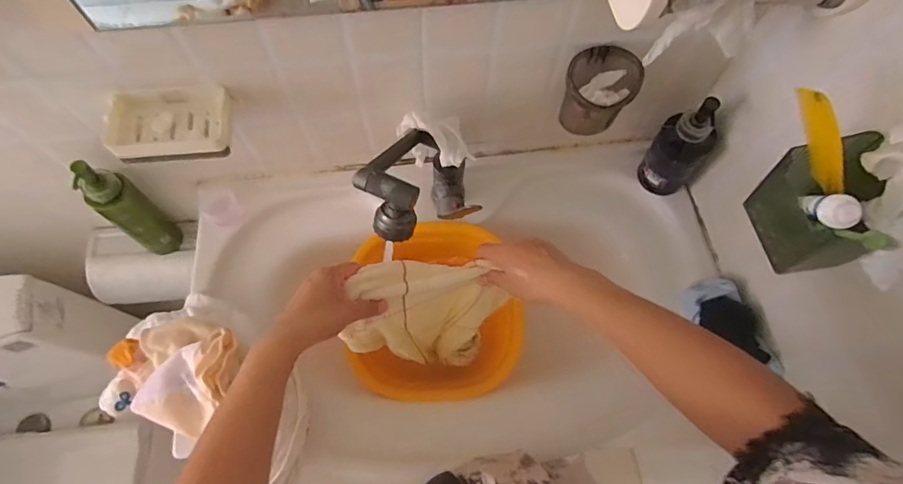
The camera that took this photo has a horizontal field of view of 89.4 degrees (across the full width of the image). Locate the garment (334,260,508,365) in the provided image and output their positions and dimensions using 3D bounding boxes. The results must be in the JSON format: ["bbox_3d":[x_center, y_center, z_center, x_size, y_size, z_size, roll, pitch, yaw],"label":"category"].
[{"bbox_3d":[-0.027,0.106,0.618,0.190,0.279,0.075,-5,66,-4],"label":"garment"}]

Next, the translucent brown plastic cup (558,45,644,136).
[{"bbox_3d":[0.199,-0.198,0.630,0.094,0.105,0.082,23,67,9],"label":"translucent brown plastic cup"}]

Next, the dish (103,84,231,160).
[{"bbox_3d":[-0.356,-0.151,0.571,0.150,0.029,0.082,-6,66,-4],"label":"dish"}]

